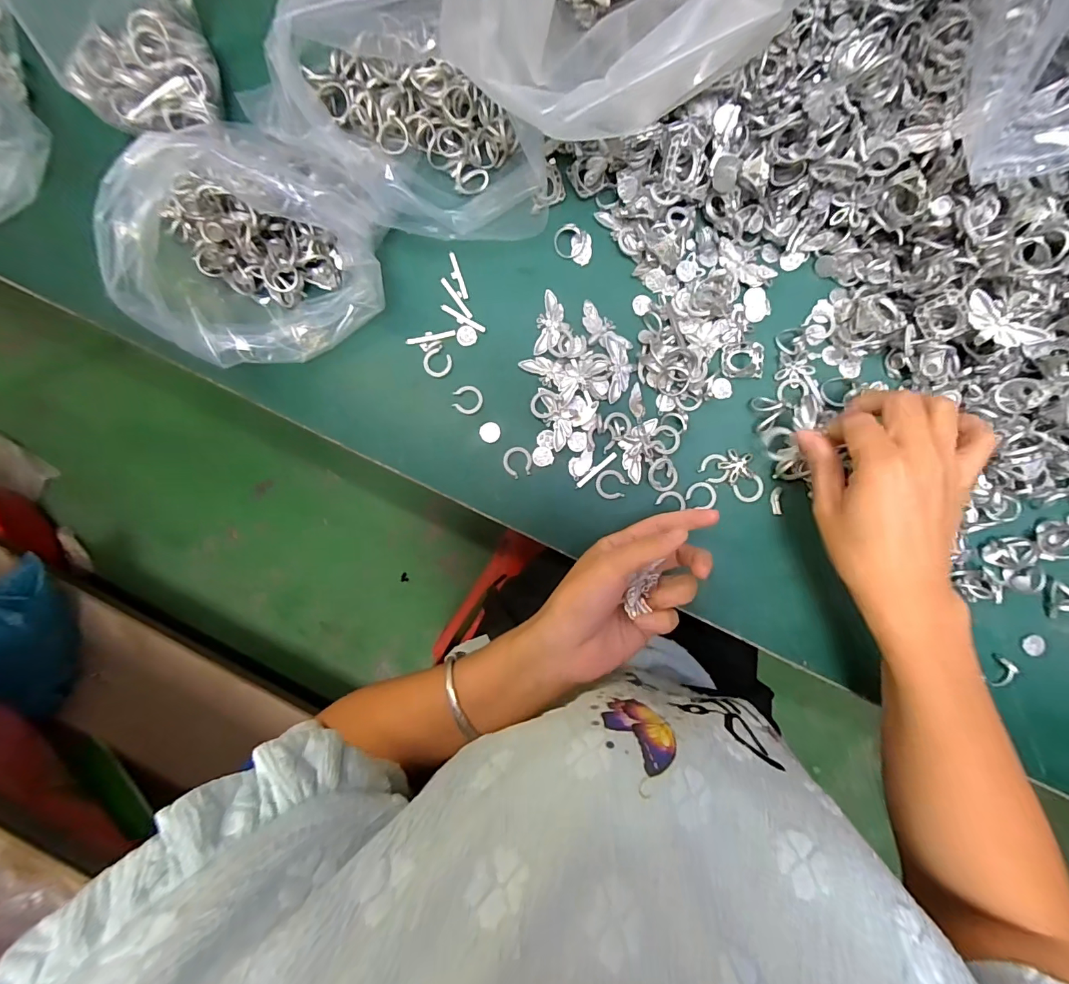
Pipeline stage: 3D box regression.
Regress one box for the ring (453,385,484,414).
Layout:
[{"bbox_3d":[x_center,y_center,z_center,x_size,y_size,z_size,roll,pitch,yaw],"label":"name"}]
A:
[{"bbox_3d":[-0.050,-0.070,0.340,0.022,0.004,0.021,0,89,2],"label":"ring"}]

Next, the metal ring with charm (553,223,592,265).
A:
[{"bbox_3d":[0.030,-0.186,0.337,0.030,0.010,0.023,23,90,2],"label":"metal ring with charm"}]

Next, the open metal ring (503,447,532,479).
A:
[{"bbox_3d":[-0.012,-0.022,0.340,0.021,0.004,0.022,0,89,2],"label":"open metal ring"}]

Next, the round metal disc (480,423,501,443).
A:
[{"bbox_3d":[-0.034,-0.045,0.341,0.015,0.004,0.015,0,89,2],"label":"round metal disc"}]

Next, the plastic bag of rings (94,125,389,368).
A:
[{"bbox_3d":[-0.192,-0.162,0.294,0.175,0.106,0.150,13,90,2],"label":"plastic bag of rings"}]

